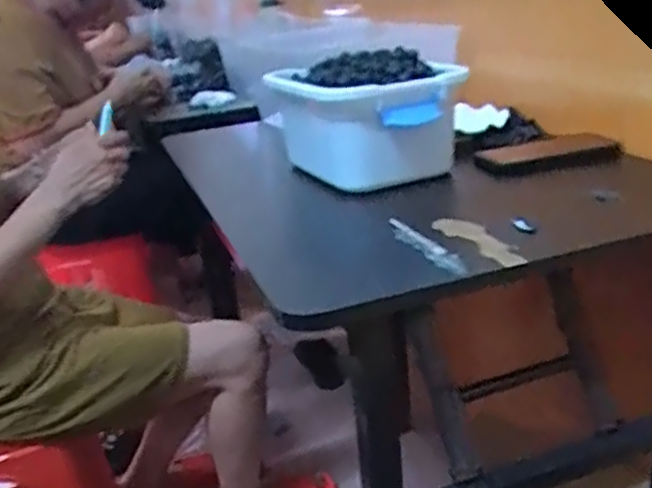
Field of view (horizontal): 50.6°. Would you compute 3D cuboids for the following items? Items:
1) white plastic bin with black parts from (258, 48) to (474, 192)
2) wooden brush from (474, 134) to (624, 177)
[{"bbox_3d":[0.043,-0.157,0.874,0.167,0.123,0.247,-15,24,-20],"label":"white plastic bin with black parts"},{"bbox_3d":[0.275,-0.111,0.863,0.174,0.034,0.034,-7,22,-1],"label":"wooden brush"}]

